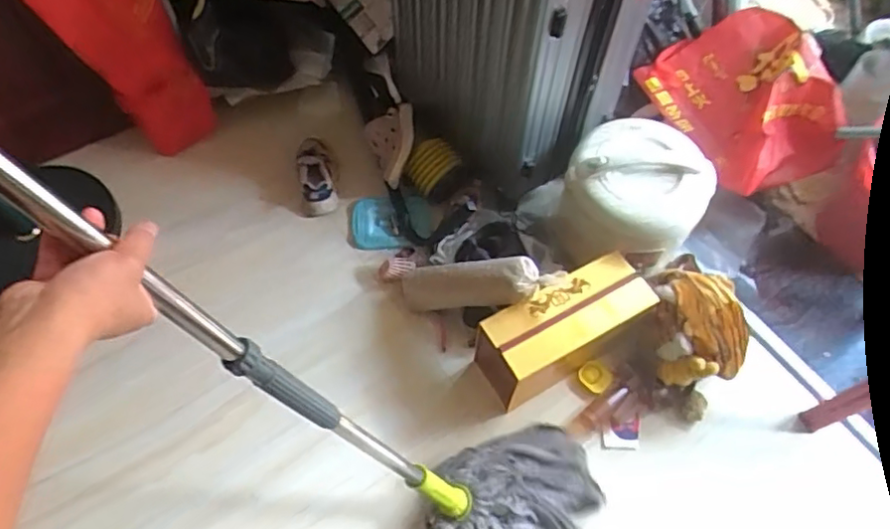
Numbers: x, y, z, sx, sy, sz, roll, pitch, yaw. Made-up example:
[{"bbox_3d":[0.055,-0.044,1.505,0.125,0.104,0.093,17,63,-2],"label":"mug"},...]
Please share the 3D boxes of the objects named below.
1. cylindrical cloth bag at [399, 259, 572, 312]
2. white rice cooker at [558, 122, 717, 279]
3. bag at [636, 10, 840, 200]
[{"bbox_3d":[0.050,0.041,1.151,0.346,0.085,0.083,-8,50,42],"label":"cylindrical cloth bag"},{"bbox_3d":[0.360,-0.126,1.186,0.243,0.219,0.258,1,60,-1],"label":"white rice cooker"},{"bbox_3d":[0.644,-0.355,1.315,0.311,0.188,0.400,-23,63,-14],"label":"bag"}]

